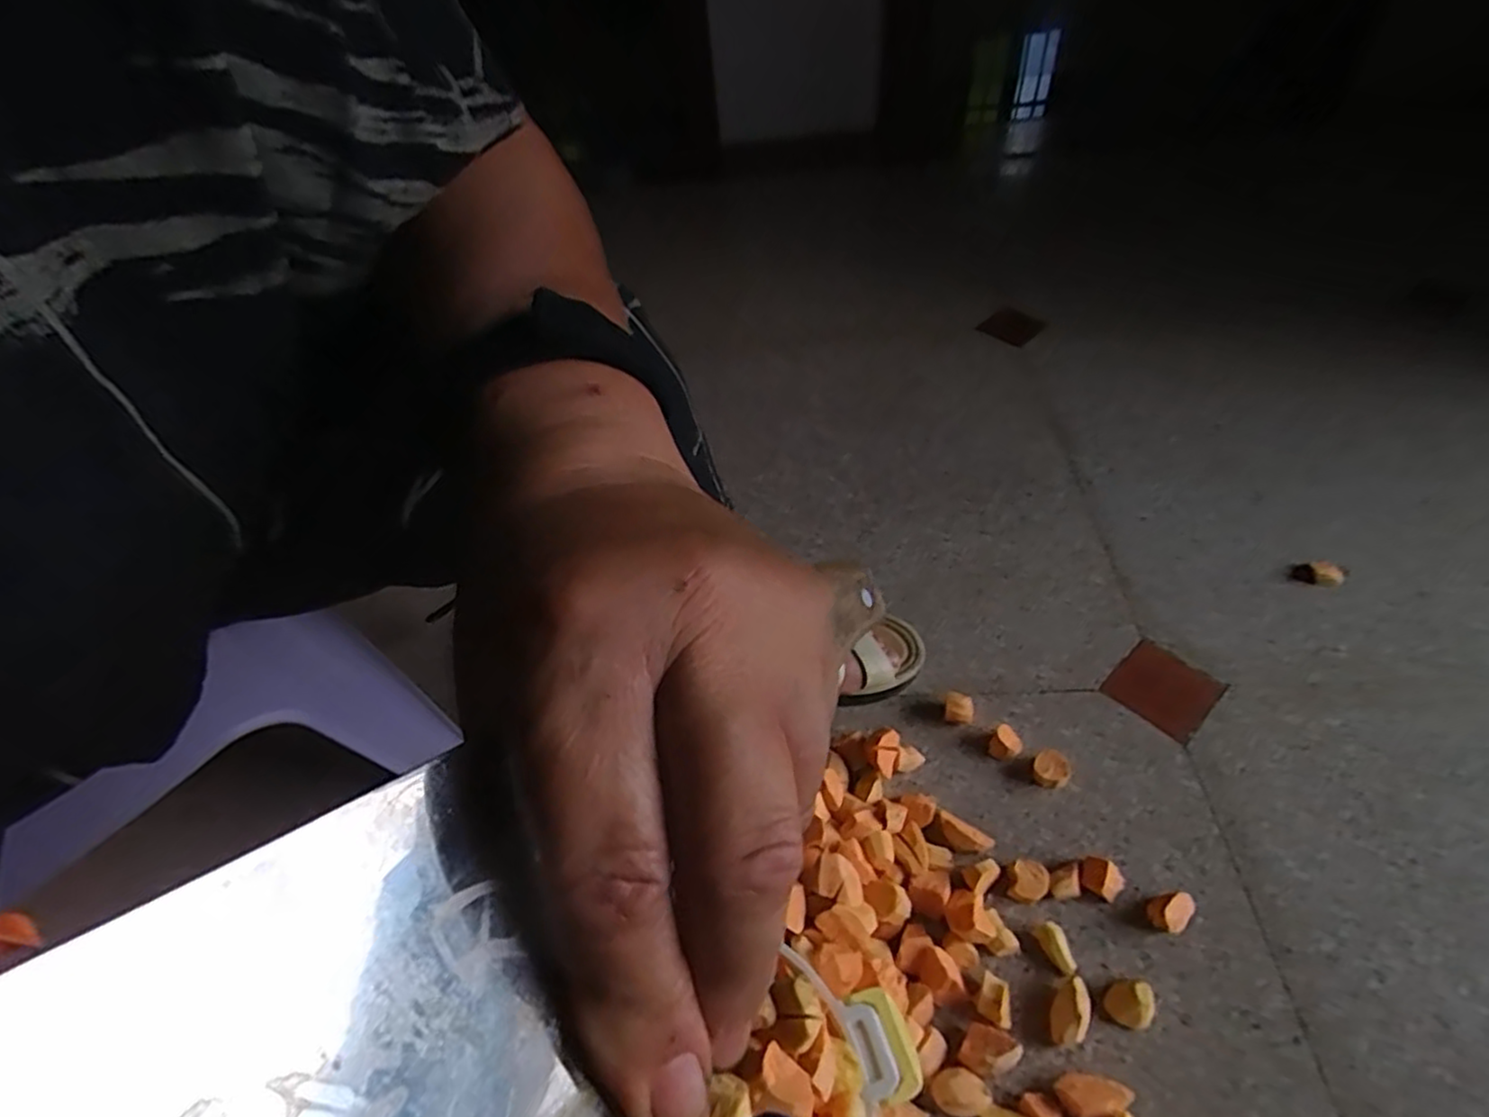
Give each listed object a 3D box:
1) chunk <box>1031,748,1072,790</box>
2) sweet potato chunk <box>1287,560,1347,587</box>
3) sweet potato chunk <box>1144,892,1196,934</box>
[{"bbox_3d":[0.268,0.186,0.608,0.029,0.021,0.030,-3,50,3],"label":"chunk"},{"bbox_3d":[0.600,0.015,0.722,0.053,0.011,0.025,4,50,9],"label":"sweet potato chunk"},{"bbox_3d":[0.329,0.272,0.534,0.032,0.024,0.026,-23,51,-13],"label":"sweet potato chunk"}]

